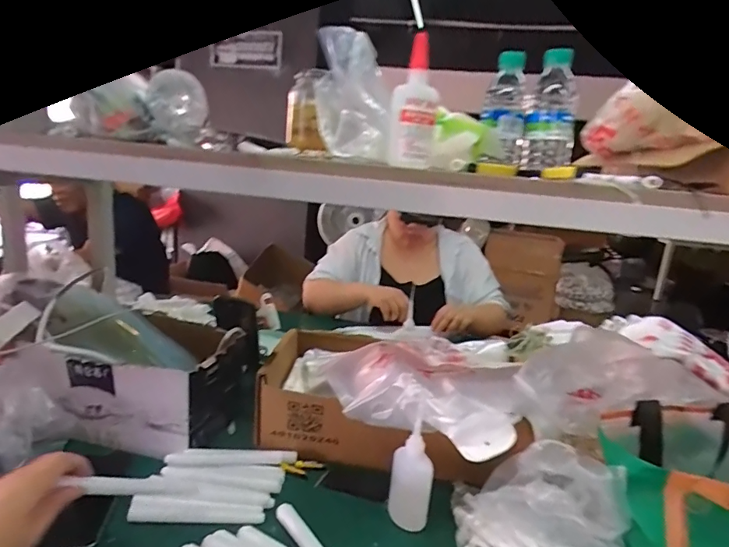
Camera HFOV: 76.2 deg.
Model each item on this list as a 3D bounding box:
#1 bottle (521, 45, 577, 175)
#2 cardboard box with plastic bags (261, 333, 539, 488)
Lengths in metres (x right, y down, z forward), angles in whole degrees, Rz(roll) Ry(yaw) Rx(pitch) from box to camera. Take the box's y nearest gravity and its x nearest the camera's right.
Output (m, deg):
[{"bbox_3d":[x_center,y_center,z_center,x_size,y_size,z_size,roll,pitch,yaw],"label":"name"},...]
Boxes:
[{"bbox_3d":[0.242,-0.209,0.597,0.059,0.144,0.049,11,14,23],"label":"bottle"},{"bbox_3d":[0.032,0.192,0.713,0.393,0.173,0.271,8,12,18],"label":"cardboard box with plastic bags"}]

